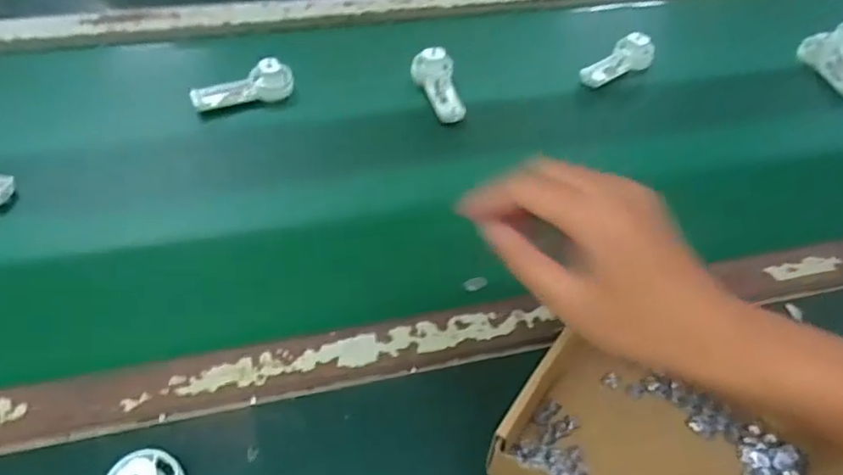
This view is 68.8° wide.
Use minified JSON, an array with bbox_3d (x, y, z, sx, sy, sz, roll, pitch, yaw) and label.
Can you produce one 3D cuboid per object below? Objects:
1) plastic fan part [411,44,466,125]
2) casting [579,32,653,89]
[{"bbox_3d":[0.016,-0.147,0.591,0.041,0.030,0.078,-5,50,-8],"label":"plastic fan part"},{"bbox_3d":[0.205,-0.184,0.635,0.089,0.028,0.037,-35,60,-29],"label":"casting"}]

